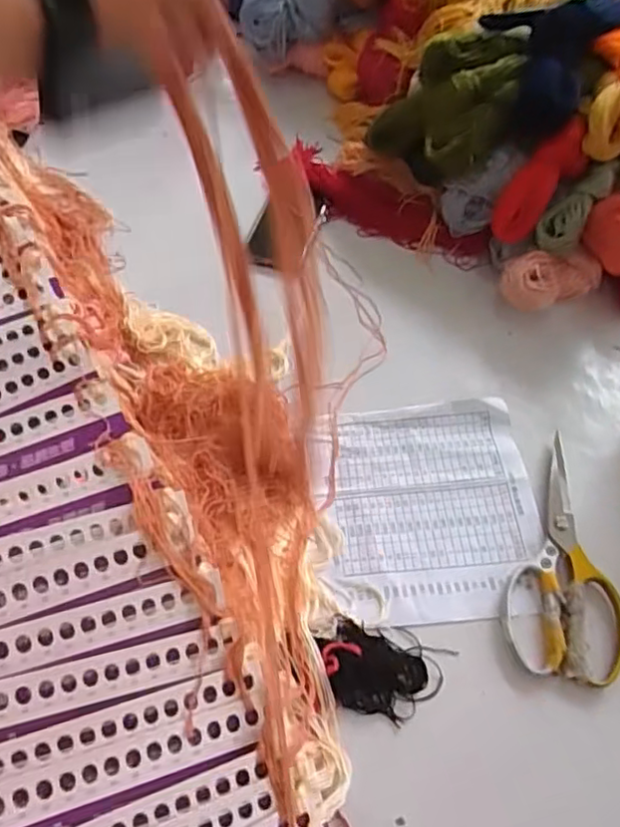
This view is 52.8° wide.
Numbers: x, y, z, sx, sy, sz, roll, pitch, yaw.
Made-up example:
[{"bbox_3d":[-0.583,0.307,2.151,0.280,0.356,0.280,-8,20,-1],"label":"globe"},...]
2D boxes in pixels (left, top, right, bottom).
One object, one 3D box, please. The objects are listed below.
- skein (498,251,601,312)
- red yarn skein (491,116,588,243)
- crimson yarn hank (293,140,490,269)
[{"bbox_3d":[0.257,-0.144,0.668,0.115,0.061,0.056,-6,58,-22],"label":"skein"},{"bbox_3d":[0.237,-0.239,0.648,0.047,0.038,0.129,43,107,21],"label":"red yarn skein"},{"bbox_3d":[0.074,-0.256,0.753,0.295,0.034,0.081,41,67,20],"label":"crimson yarn hank"}]

